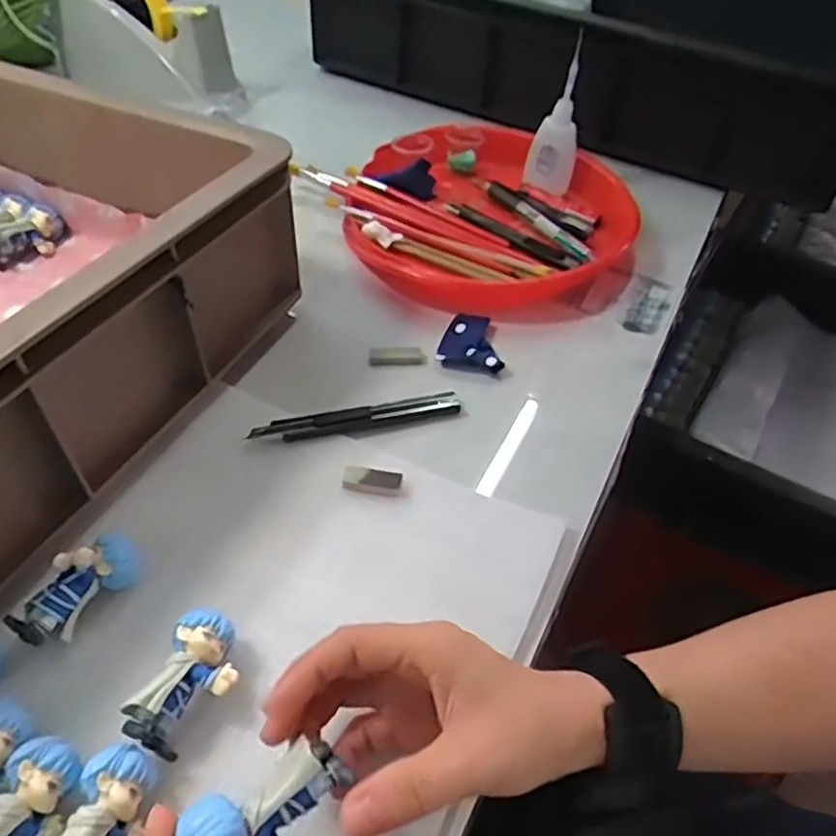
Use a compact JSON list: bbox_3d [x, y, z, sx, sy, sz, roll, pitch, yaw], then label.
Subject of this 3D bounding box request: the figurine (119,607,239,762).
[{"bbox_3d":[-0.102,0.120,0.320,0.033,0.029,0.060,16,48,10],"label":"figurine"}]

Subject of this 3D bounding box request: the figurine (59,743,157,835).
[{"bbox_3d":[-0.127,0.162,0.276,0.028,0.032,0.061,17,48,11],"label":"figurine"}]

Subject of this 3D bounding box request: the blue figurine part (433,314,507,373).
[{"bbox_3d":[0.039,-0.057,0.515,0.045,0.010,0.059,7,47,2],"label":"blue figurine part"}]

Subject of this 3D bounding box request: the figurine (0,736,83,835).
[{"bbox_3d":[-0.159,0.158,0.276,0.029,0.030,0.062,24,50,17],"label":"figurine"}]

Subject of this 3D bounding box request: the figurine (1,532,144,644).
[{"bbox_3d":[-0.164,0.082,0.342,0.023,0.028,0.063,35,54,25],"label":"figurine"}]

